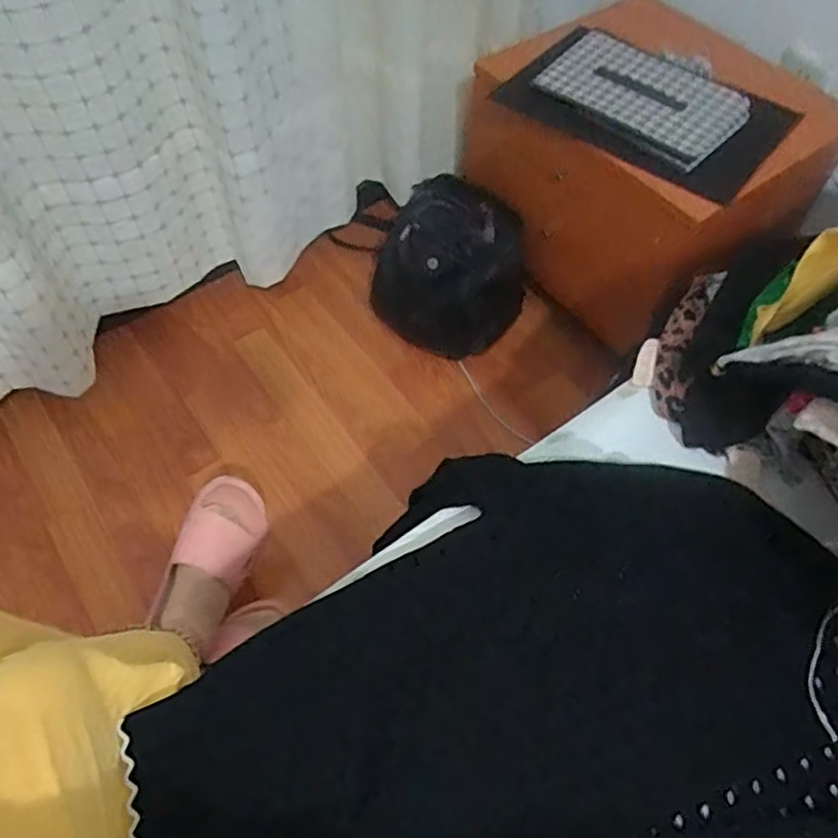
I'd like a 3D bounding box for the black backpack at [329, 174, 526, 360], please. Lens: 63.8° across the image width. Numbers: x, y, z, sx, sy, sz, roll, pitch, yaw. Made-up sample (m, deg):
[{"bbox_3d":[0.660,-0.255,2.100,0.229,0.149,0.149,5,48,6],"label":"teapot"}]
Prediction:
[{"bbox_3d":[0.019,-0.269,1.201,0.326,0.218,0.187,25,60,15],"label":"black backpack"}]

